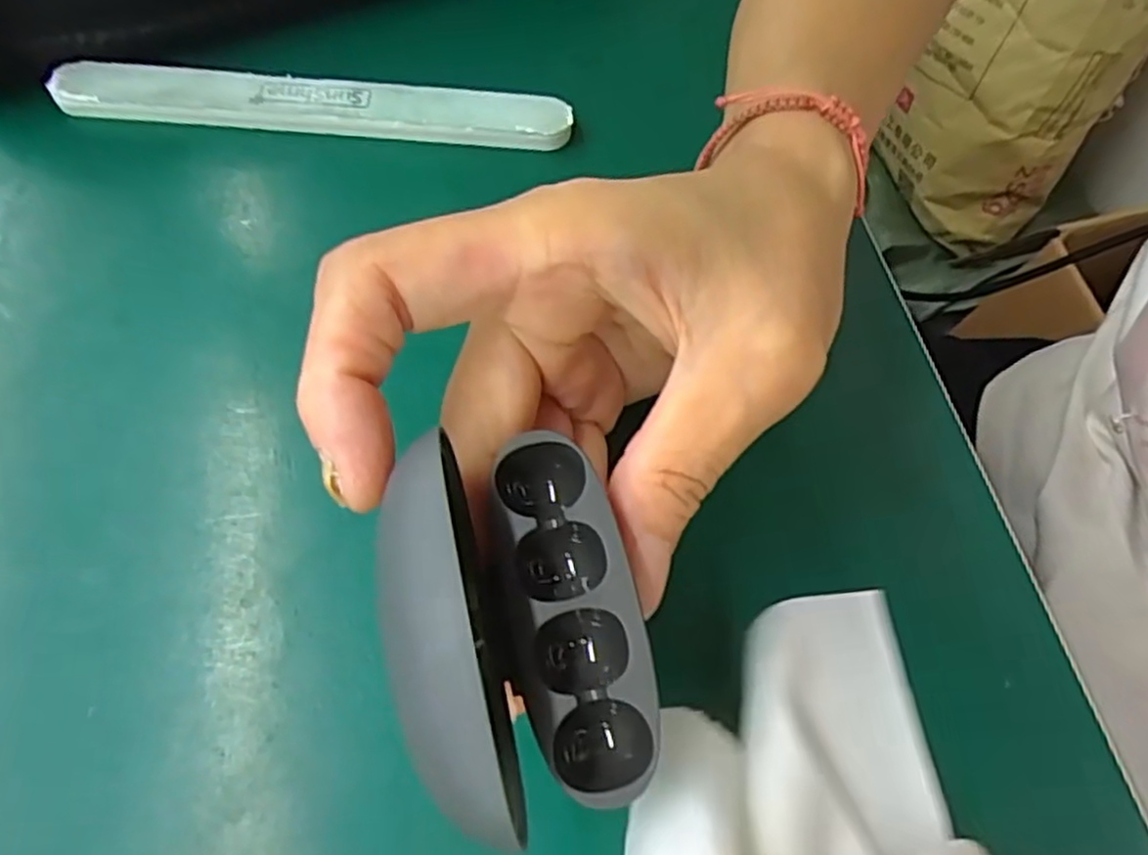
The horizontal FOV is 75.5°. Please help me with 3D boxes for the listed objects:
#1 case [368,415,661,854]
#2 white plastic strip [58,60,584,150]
[{"bbox_3d":[-0.010,0.031,0.128,0.042,0.035,0.065,-12,64,-10],"label":"case"},{"bbox_3d":[-0.088,-0.112,0.256,0.172,0.007,0.018,2,63,-2],"label":"white plastic strip"}]

